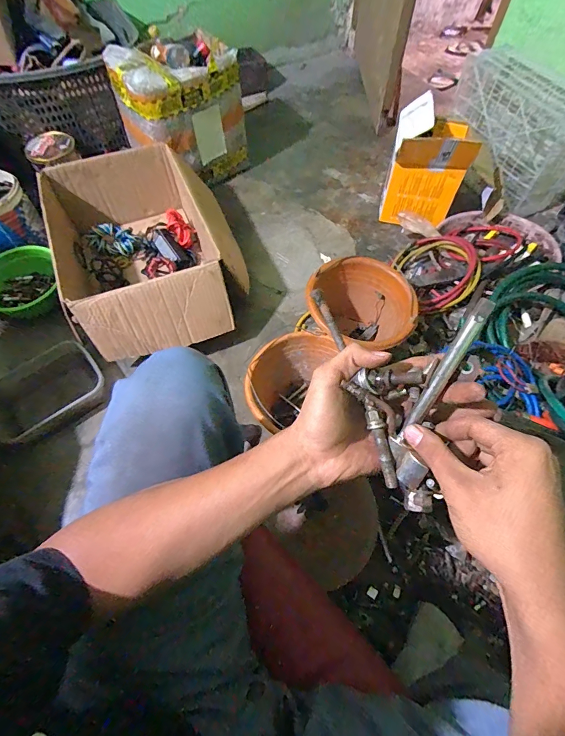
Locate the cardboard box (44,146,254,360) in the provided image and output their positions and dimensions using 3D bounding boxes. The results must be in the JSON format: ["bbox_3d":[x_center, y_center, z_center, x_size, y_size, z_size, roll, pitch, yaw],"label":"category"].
[{"bbox_3d":[-0.357,-0.308,1.002,0.437,0.220,0.590,-19,62,-10],"label":"cardboard box"}]

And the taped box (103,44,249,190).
[{"bbox_3d":[-0.320,-0.783,1.167,0.267,0.337,0.328,34,66,18],"label":"taped box"}]

